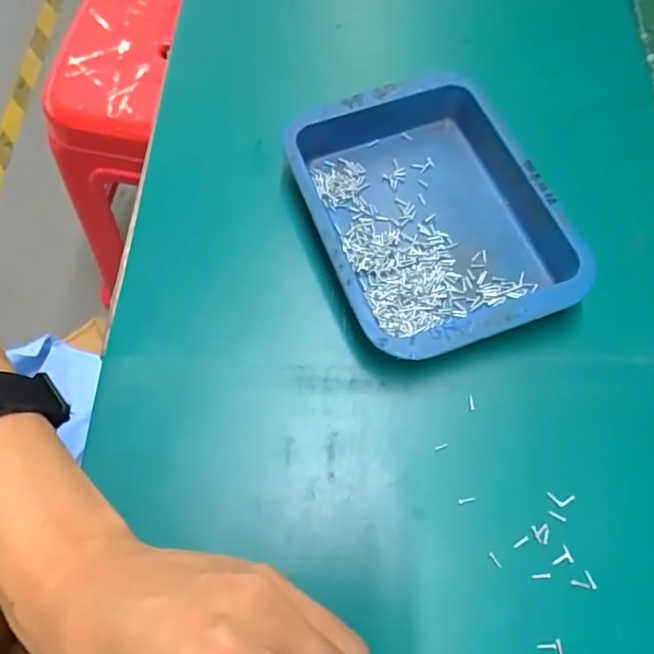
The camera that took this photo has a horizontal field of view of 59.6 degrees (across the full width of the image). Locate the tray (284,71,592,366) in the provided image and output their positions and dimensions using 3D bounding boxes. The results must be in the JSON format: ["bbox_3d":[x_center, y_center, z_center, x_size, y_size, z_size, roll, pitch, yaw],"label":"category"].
[{"bbox_3d":[0.055,-0.060,0.302,0.120,0.028,0.152,-19,69,-9],"label":"tray"}]

